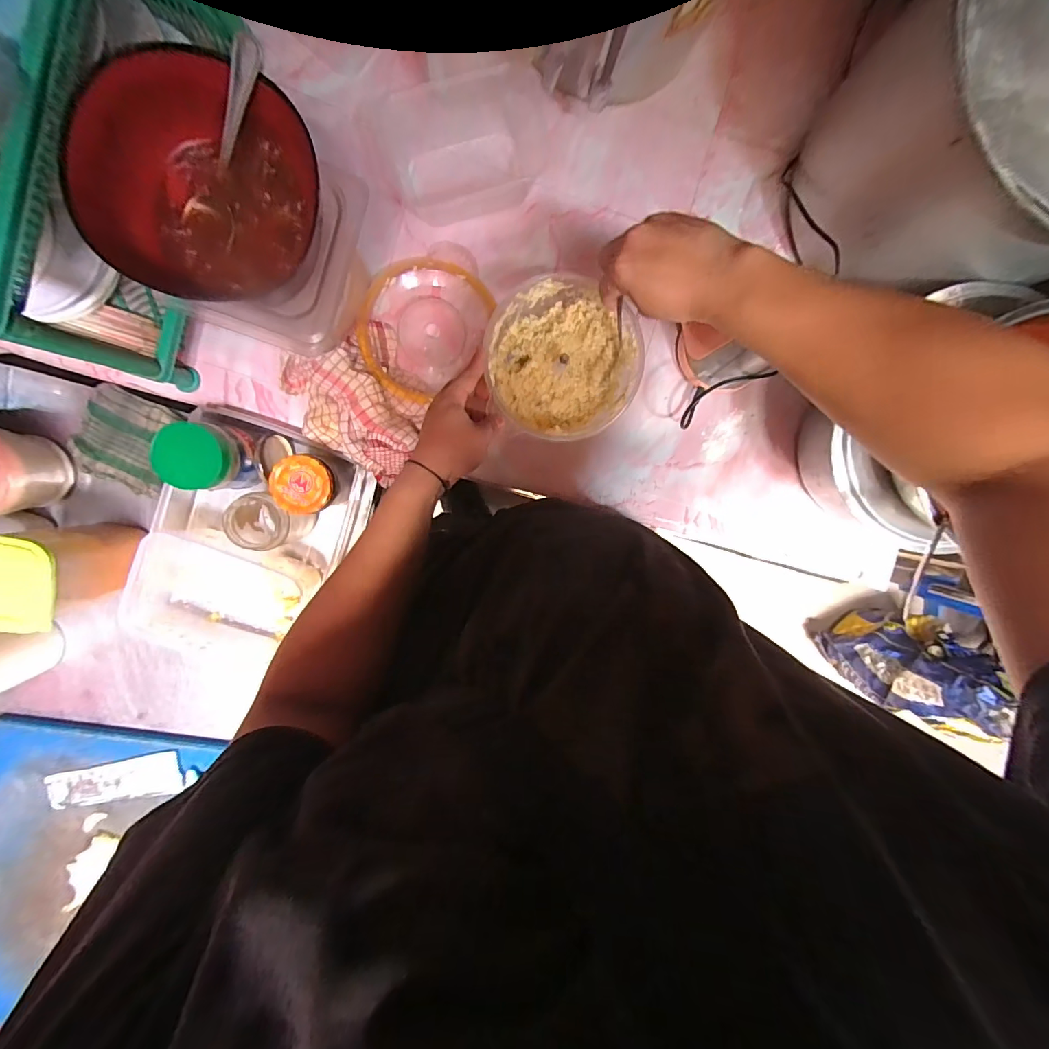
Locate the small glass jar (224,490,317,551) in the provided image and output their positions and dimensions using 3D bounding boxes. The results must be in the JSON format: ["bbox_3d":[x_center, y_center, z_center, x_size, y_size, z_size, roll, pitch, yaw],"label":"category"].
[{"bbox_3d":[-0.314,-0.007,0.558,0.075,0.088,0.066,-7,98,-3],"label":"small glass jar"}]

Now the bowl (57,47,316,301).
[{"bbox_3d":[-0.261,-0.273,0.379,0.150,0.083,0.173,20,95,-6],"label":"bowl"}]

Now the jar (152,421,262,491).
[{"bbox_3d":[-0.362,-0.079,0.530,0.066,0.104,0.072,-1,97,-4],"label":"jar"}]

